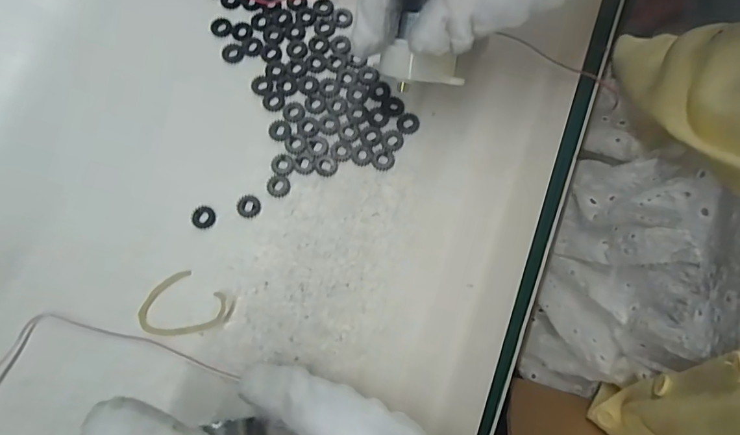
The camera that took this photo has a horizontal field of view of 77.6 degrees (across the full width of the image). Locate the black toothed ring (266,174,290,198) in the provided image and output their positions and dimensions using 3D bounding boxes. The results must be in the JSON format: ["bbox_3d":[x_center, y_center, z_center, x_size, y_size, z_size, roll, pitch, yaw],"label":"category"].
[{"bbox_3d":[-0.043,-0.015,0.213,0.011,0.004,0.010,0,77,0],"label":"black toothed ring"}]

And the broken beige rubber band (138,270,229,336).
[{"bbox_3d":[-0.082,0.040,0.199,0.032,0.004,0.030,32,79,7],"label":"broken beige rubber band"}]

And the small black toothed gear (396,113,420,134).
[{"bbox_3d":[0.018,-0.045,0.218,0.011,0.004,0.011,0,77,0],"label":"small black toothed gear"}]

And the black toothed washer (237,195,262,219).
[{"bbox_3d":[-0.056,-0.005,0.211,0.010,0.004,0.011,0,77,0],"label":"black toothed washer"}]

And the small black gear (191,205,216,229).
[{"bbox_3d":[-0.076,0.000,0.209,0.010,0.004,0.010,0,77,0],"label":"small black gear"}]

